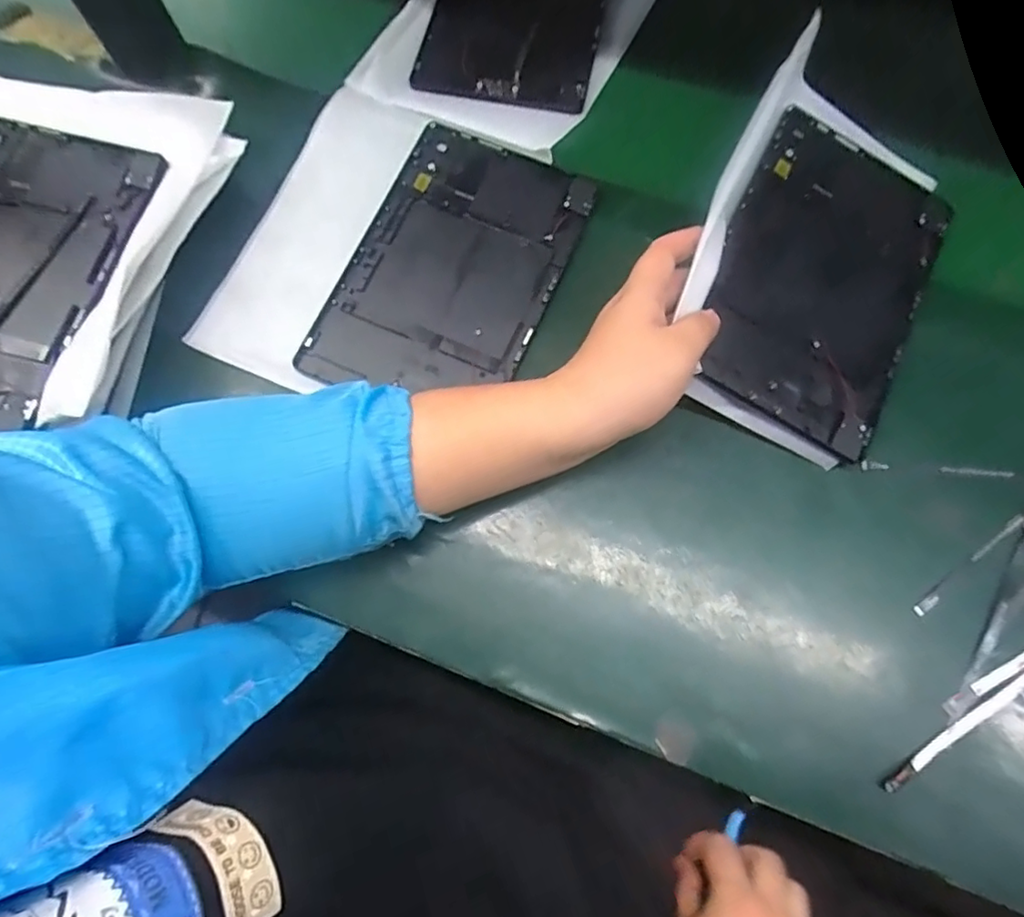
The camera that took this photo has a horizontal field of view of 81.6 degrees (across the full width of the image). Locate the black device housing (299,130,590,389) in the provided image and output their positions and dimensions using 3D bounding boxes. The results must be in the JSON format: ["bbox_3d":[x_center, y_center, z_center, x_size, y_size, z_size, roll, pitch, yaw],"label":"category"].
[{"bbox_3d":[-0.043,-0.147,0.460,0.153,0.016,0.230,23,78,7],"label":"black device housing"}]

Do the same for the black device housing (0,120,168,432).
[{"bbox_3d":[-0.372,-0.140,0.430,0.179,0.015,0.232,15,72,7],"label":"black device housing"}]

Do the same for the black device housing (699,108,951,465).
[{"bbox_3d":[0.226,-0.134,0.434,0.148,0.011,0.239,30,74,-3],"label":"black device housing"}]

